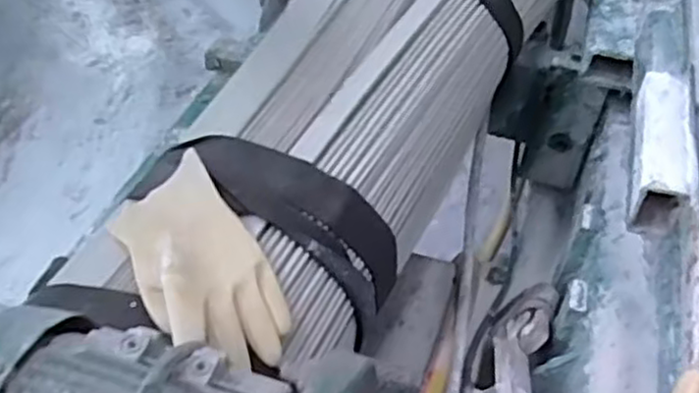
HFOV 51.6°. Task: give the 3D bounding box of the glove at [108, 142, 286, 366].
[{"bbox_3d":[-0.134,0.055,0.628,0.101,0.034,0.217,-21,52,-22],"label":"glove"}]

